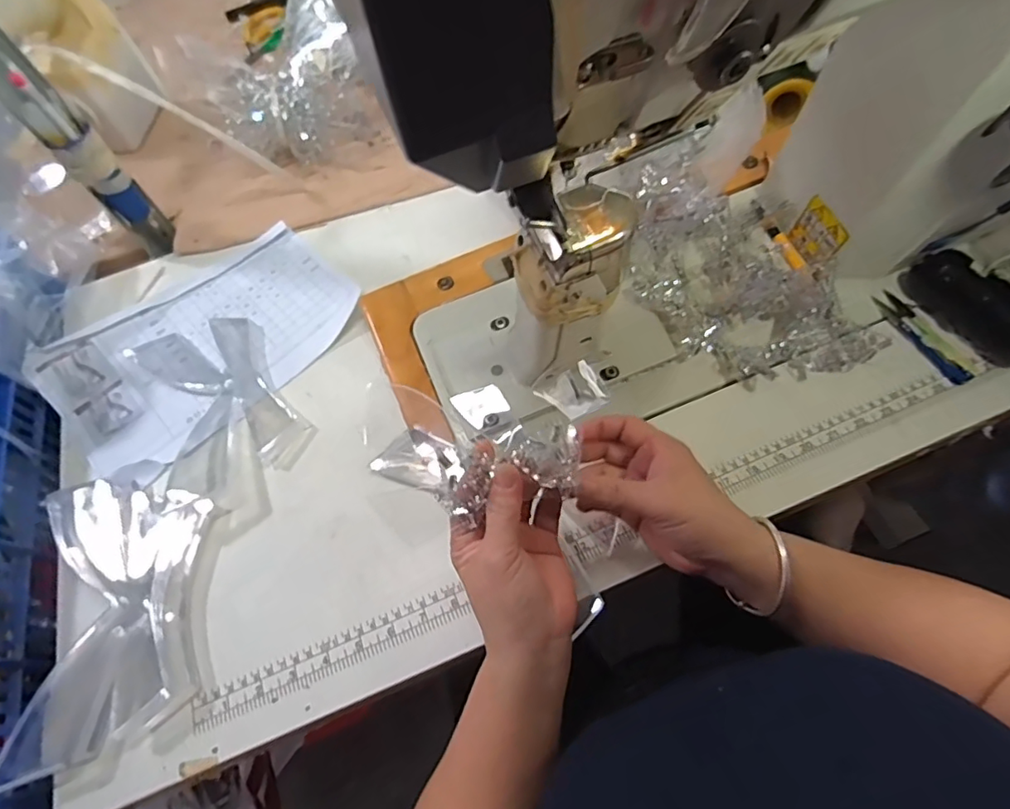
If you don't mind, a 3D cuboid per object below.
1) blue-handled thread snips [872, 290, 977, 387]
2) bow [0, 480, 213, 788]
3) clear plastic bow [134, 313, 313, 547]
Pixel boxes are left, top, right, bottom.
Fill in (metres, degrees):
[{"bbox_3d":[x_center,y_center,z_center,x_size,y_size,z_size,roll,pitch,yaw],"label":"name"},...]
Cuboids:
[{"bbox_3d":[0.368,-0.062,0.486,0.027,0.005,0.102,-24,63,-7],"label":"blue-handled thread snips"},{"bbox_3d":[-0.308,0.156,0.428,0.129,0.015,0.209,-11,62,0],"label":"bow"},{"bbox_3d":[-0.261,0.003,0.515,0.113,0.030,0.235,-31,64,-11],"label":"clear plastic bow"}]

